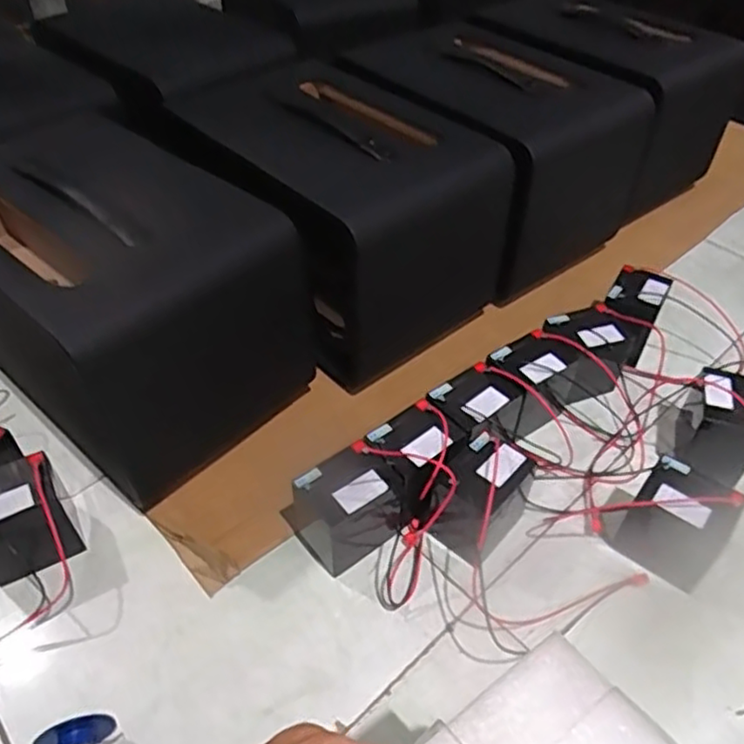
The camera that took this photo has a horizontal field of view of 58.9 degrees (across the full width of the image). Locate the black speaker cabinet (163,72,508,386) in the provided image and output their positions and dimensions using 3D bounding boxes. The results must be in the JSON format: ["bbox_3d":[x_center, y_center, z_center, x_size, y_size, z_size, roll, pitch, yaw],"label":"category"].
[{"bbox_3d":[-0.055,-0.238,0.951,0.290,0.265,0.427,-28,51,-26],"label":"black speaker cabinet"}]

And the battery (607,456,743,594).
[{"bbox_3d":[0.314,0.154,0.682,0.099,0.103,0.074,34,54,29],"label":"battery"}]

